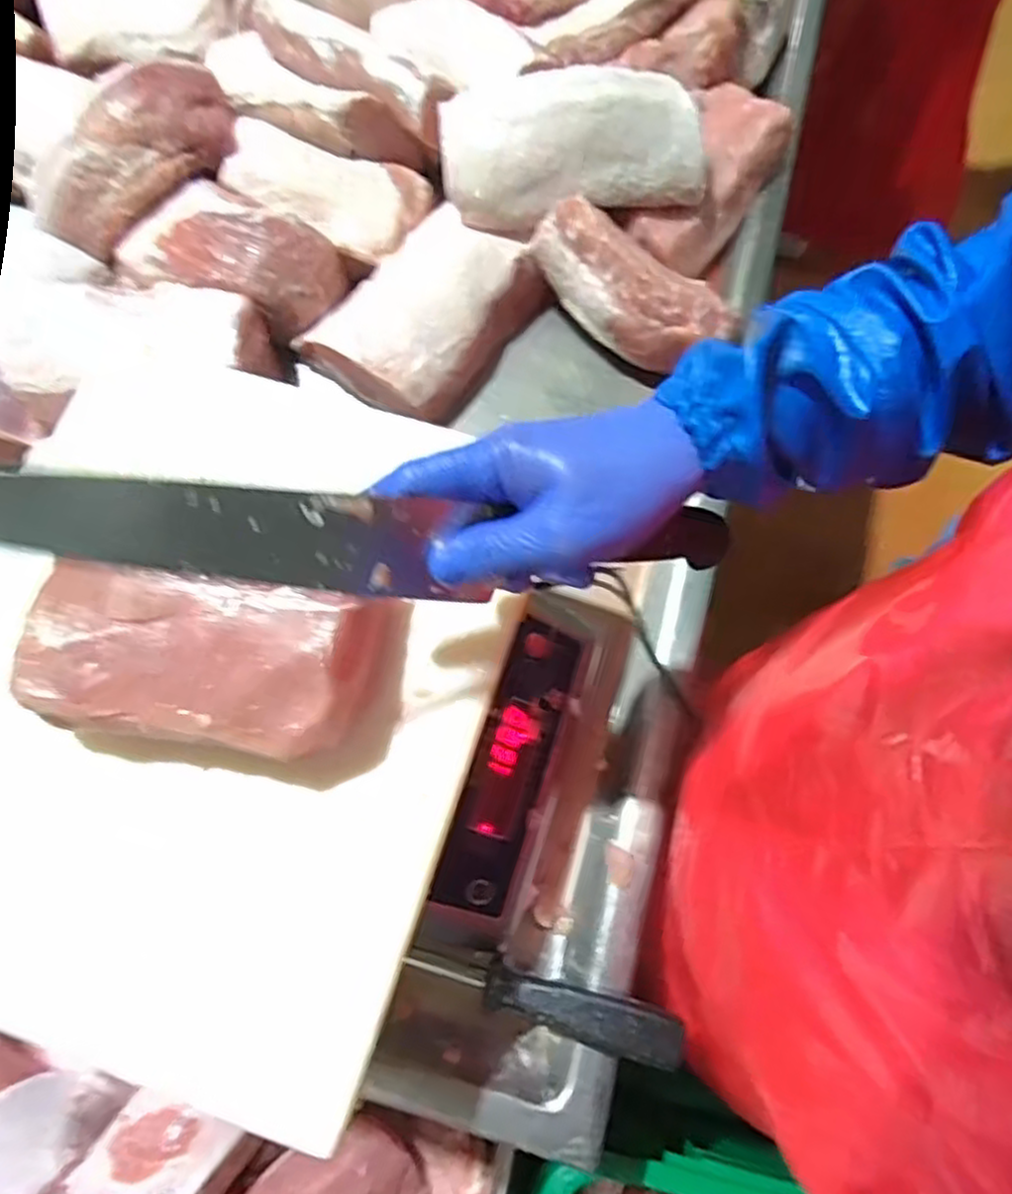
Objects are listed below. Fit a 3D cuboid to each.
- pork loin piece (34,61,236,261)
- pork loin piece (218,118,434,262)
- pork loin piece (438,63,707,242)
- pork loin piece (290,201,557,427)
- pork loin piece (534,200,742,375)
[{"bbox_3d":[-0.305,-0.362,0.602,0.183,0.060,0.082,-41,76,1],"label":"pork loin piece"},{"bbox_3d":[-0.152,-0.349,0.632,0.161,0.046,0.099,9,71,2],"label":"pork loin piece"},{"bbox_3d":[0.053,-0.374,0.606,0.212,0.070,0.116,-15,72,-6],"label":"pork loin piece"},{"bbox_3d":[-0.065,-0.236,0.619,0.132,0.050,0.184,38,75,11],"label":"pork loin piece"},{"bbox_3d":[0.104,-0.252,0.602,0.169,0.072,0.080,18,72,5],"label":"pork loin piece"}]

